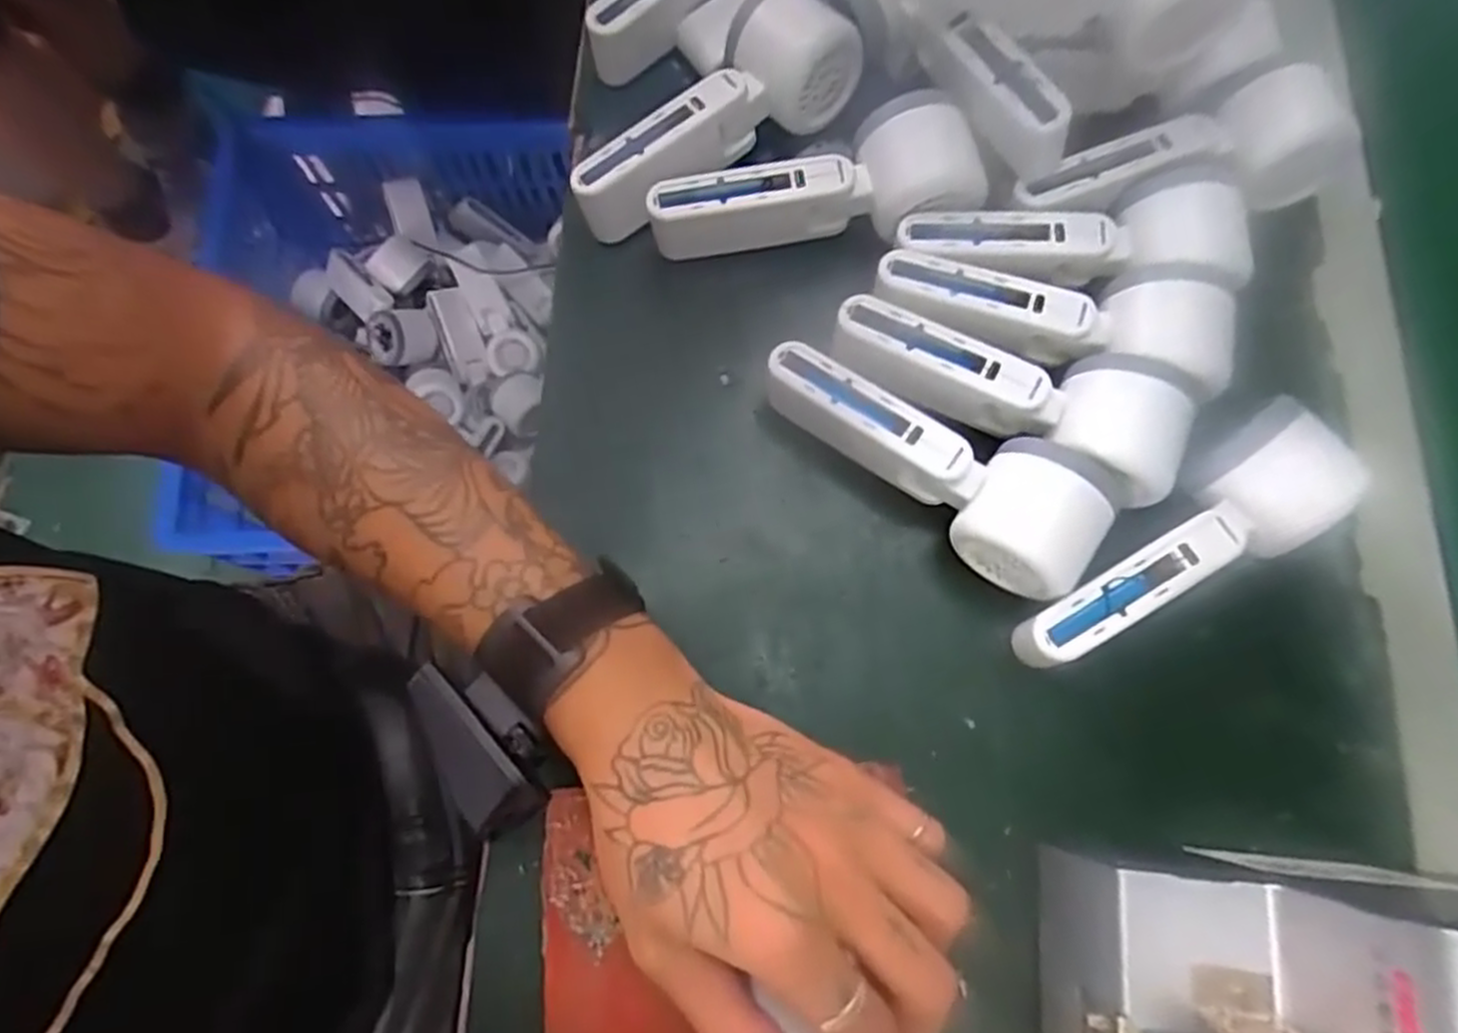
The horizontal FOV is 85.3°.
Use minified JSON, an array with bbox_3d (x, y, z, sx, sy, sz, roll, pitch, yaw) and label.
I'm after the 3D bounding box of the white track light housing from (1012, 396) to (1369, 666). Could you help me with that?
[{"bbox_3d":[0.194,0.014,0.347,0.152,0.053,0.057,-31,77,-9],"label":"white track light housing"}]

